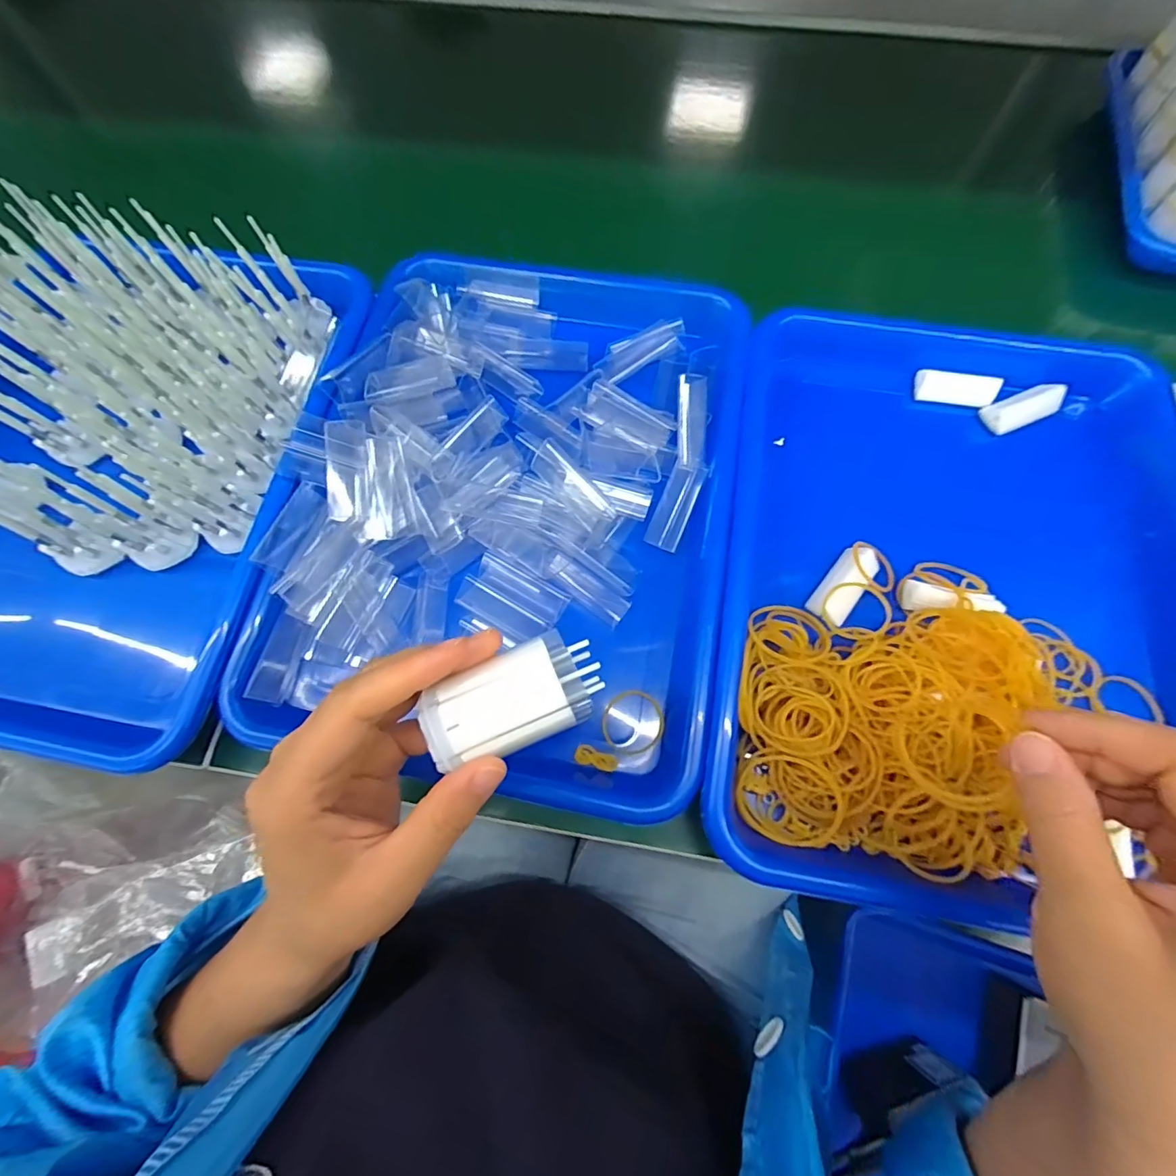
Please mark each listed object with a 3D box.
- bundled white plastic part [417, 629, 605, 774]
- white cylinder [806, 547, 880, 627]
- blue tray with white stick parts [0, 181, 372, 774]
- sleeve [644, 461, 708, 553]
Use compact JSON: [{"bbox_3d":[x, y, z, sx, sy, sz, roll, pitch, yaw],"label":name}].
[{"bbox_3d":[-0.029,0.043,0.198,0.067,0.018,0.036,-24,72,-6],"label":"bundled white plastic part"},{"bbox_3d":[0.143,-0.002,0.281,0.021,0.013,0.045,37,76,13],"label":"white cylinder"},{"bbox_3d":[-0.292,-0.077,0.313,0.245,0.073,0.337,8,72,5],"label":"blue tray with white stick parts"},{"bbox_3d":[0.052,-0.048,0.303,0.019,0.004,0.052,23,91,9],"label":"sleeve"}]

